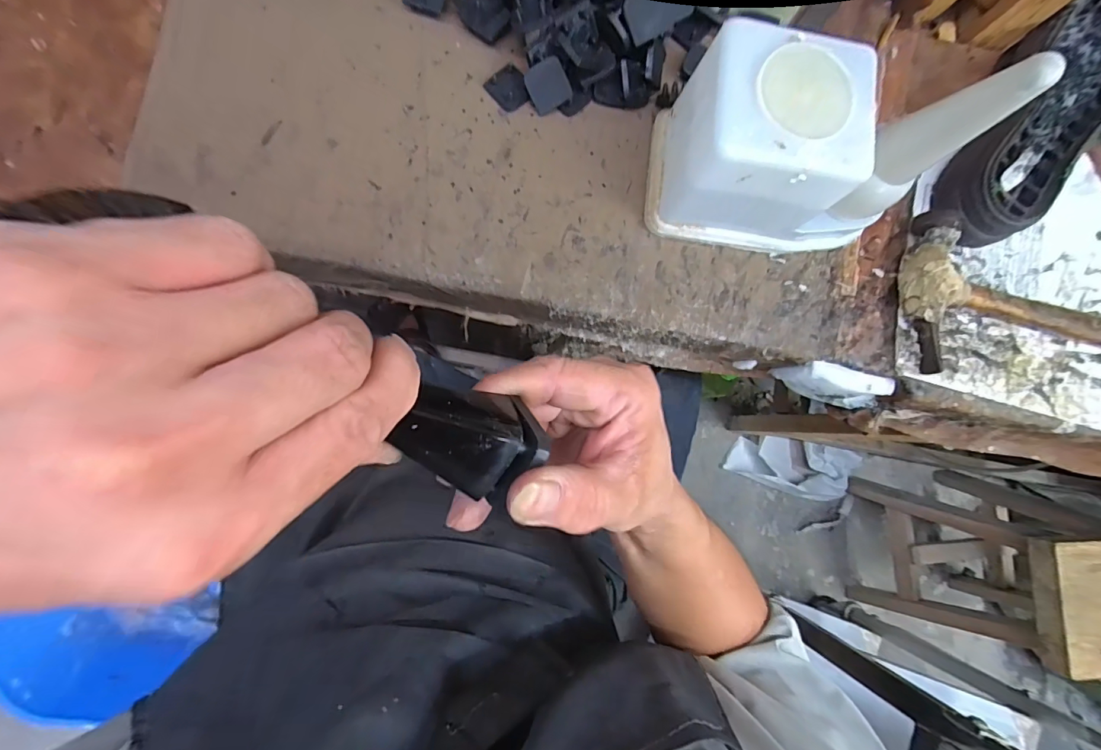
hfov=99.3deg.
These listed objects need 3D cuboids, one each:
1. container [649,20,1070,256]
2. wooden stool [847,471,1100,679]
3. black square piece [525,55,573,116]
[{"bbox_3d":[0.185,-0.169,0.344,0.182,0.148,0.108,4,84,-7],"label":"container"},{"bbox_3d":[0.922,0.383,0.933,0.395,0.476,0.298,3,85,-7],"label":"wooden stool"},{"bbox_3d":[-0.002,-0.239,0.388,0.033,0.004,0.035,-24,124,15],"label":"black square piece"}]

